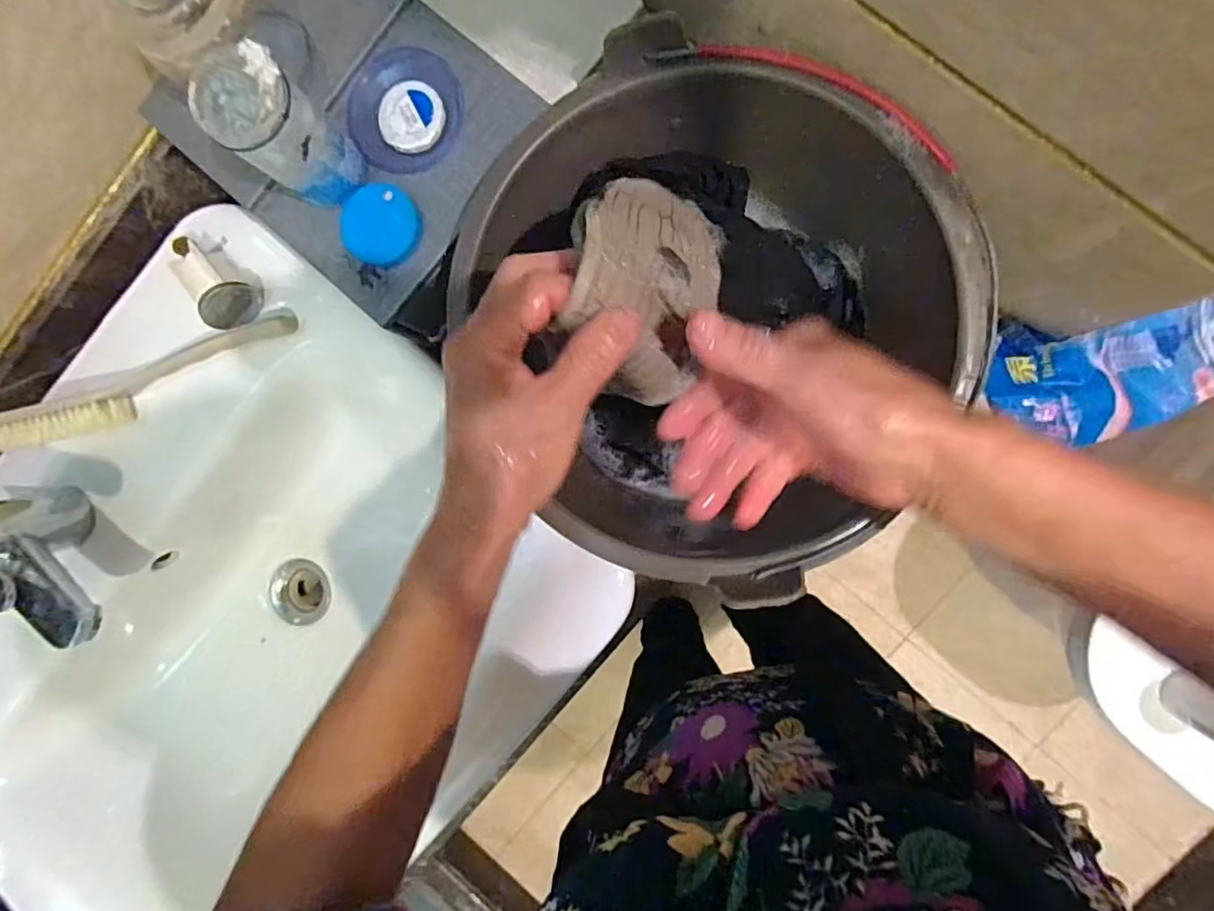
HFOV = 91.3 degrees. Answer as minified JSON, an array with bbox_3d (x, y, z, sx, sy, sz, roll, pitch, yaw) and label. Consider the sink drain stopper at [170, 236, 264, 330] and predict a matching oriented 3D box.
[{"bbox_3d":[-0.284,-0.123,0.414,0.071,0.036,0.035,42,95,5],"label":"sink drain stopper"}]

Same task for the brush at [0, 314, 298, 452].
[{"bbox_3d":[-0.333,-0.049,0.424,0.235,0.039,0.029,-20,88,7],"label":"brush"}]

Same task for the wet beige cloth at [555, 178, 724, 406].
[{"bbox_3d":[0.021,-0.081,0.270,0.059,0.078,0.109,10,92,7],"label":"wet beige cloth"}]

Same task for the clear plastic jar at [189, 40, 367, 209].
[{"bbox_3d":[-0.184,-0.181,0.328,0.055,0.085,0.047,34,94,6],"label":"clear plastic jar"}]

